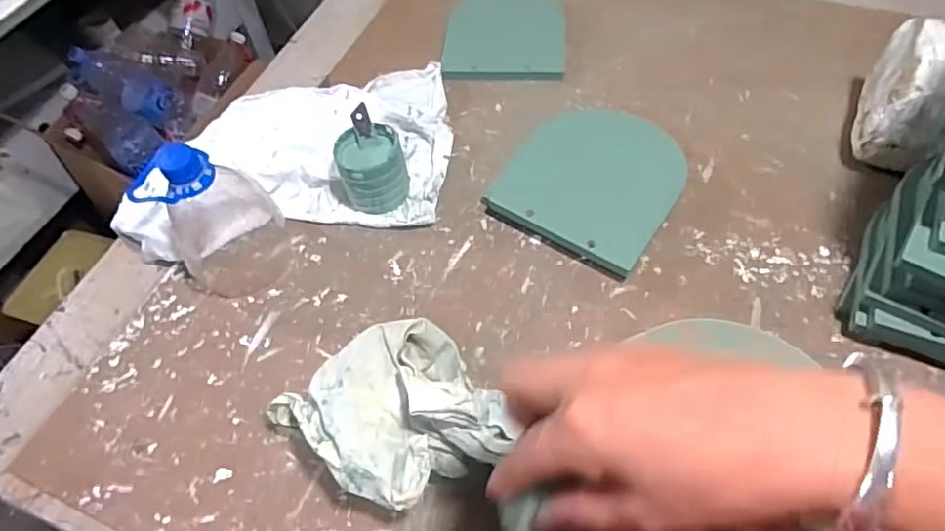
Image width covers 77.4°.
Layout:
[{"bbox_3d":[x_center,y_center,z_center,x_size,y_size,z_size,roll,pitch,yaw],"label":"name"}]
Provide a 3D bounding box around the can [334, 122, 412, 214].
[{"bbox_3d":[-0.097,-0.094,0.583,0.064,0.062,0.064,-2,57,4],"label":"can"}]

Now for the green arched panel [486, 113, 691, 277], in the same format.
[{"bbox_3d":[0.117,-0.083,0.569,0.150,0.020,0.153,30,72,20],"label":"green arched panel"}]

